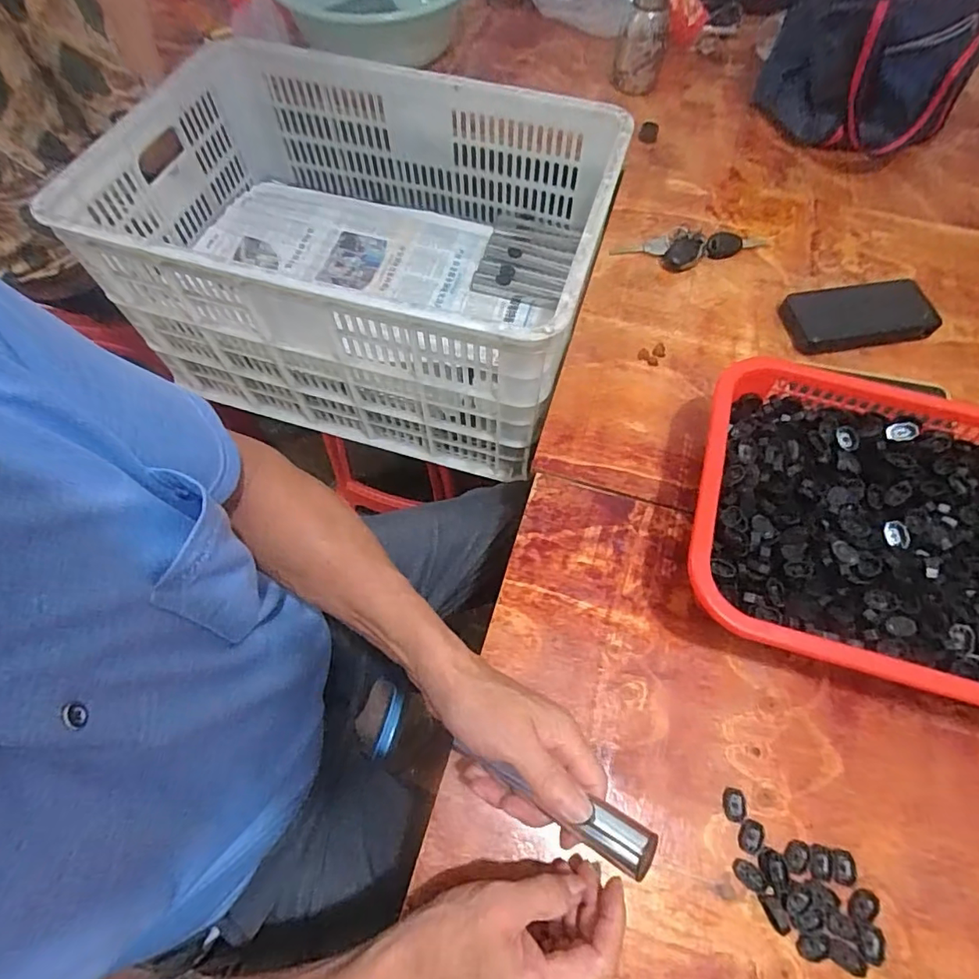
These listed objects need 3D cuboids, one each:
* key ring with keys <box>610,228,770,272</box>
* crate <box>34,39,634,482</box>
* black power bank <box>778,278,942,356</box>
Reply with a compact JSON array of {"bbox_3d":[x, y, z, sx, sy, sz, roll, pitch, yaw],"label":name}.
[{"bbox_3d":[0.250,-0.299,0.648,0.185,0.014,0.057,-14,67,-8],"label":"key ring with keys"},{"bbox_3d":[-0.177,-0.321,0.744,0.604,0.321,0.416,16,65,8],"label":"crate"},{"bbox_3d":[0.414,-0.194,0.593,0.153,0.025,0.074,-7,67,-5],"label":"black power bank"}]

